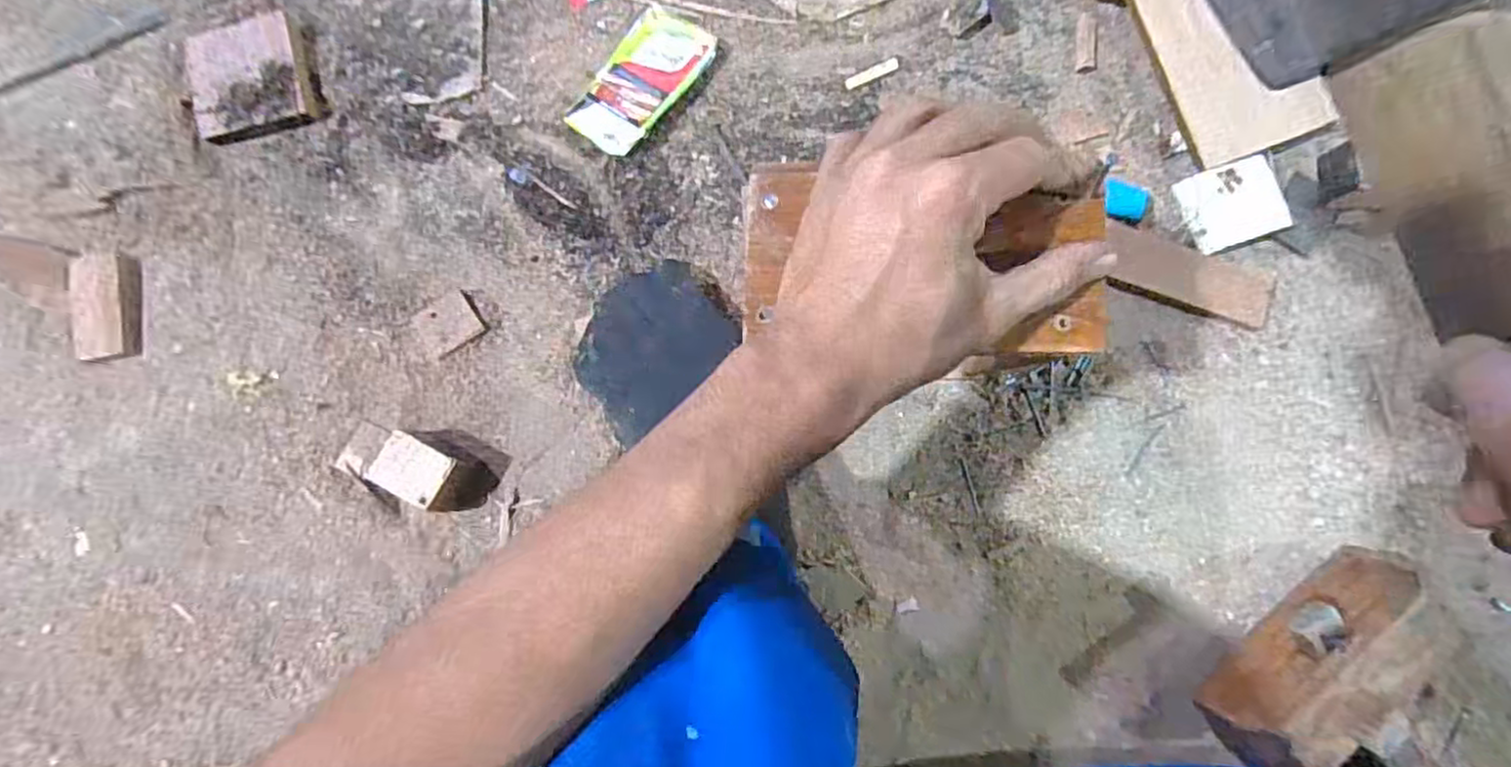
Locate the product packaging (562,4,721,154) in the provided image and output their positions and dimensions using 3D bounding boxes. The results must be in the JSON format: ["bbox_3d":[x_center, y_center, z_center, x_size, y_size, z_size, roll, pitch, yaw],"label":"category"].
[{"bbox_3d":[-0.078,-0.211,0.497,0.065,0.020,0.109,34,84,6],"label":"product packaging"}]

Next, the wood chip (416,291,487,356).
[{"bbox_3d":[-0.209,-0.041,0.488,0.038,0.007,0.034,-35,82,-3],"label":"wood chip"}]

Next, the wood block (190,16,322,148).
[{"bbox_3d":[-0.364,-0.220,0.512,0.082,0.016,0.086,-20,81,-1],"label":"wood block"}]

